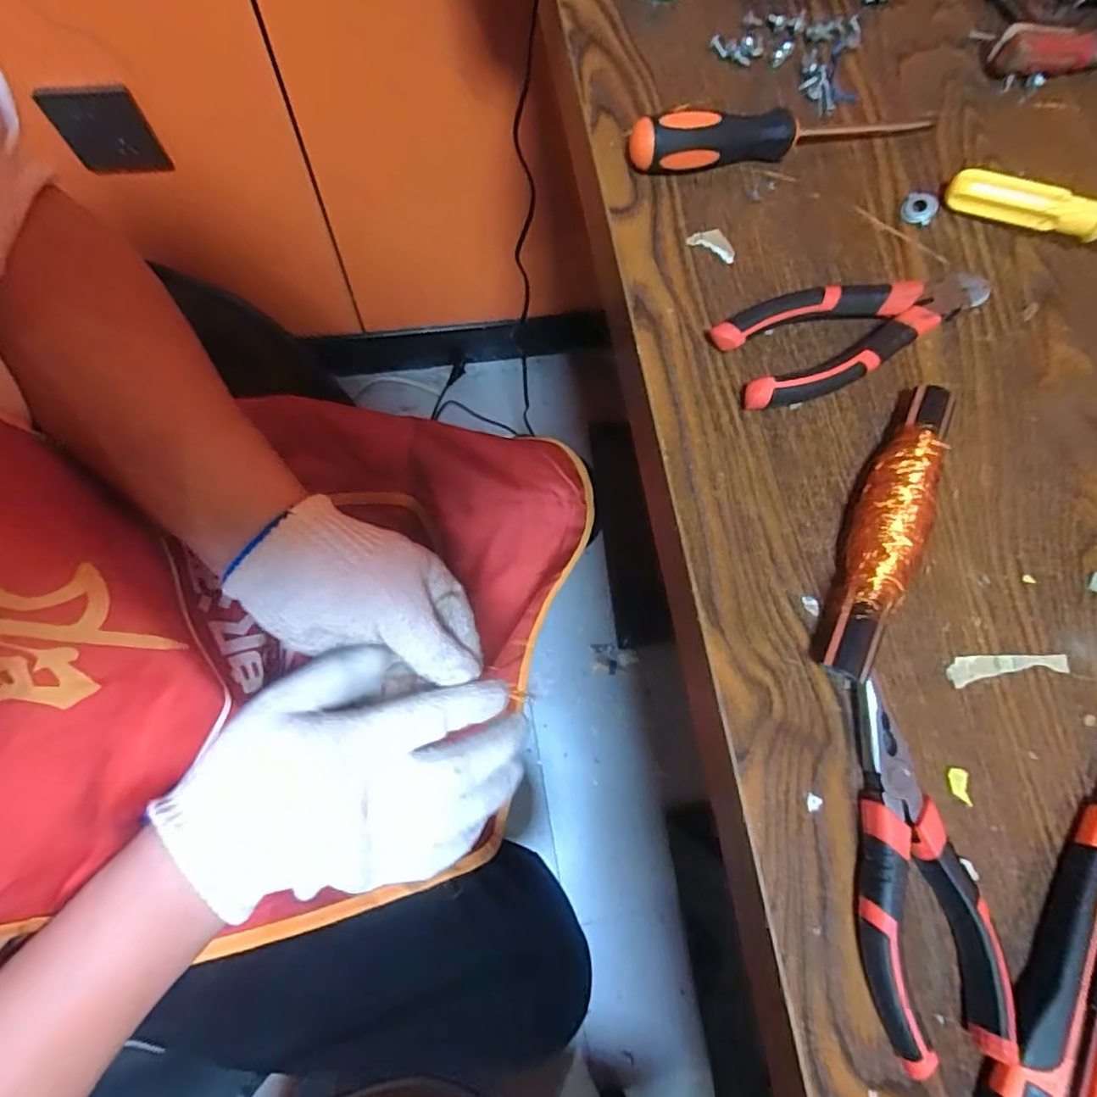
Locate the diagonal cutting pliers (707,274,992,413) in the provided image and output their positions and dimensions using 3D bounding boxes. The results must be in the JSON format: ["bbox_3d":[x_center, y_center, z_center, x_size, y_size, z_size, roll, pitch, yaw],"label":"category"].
[{"bbox_3d":[0.160,-0.116,0.310,0.148,0.018,0.054,-21,78,-10],"label":"diagonal cutting pliers"}]

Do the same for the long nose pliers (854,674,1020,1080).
[{"bbox_3d":[0.146,0.129,0.249,0.049,0.018,0.140,-8,76,-7],"label":"long nose pliers"}]

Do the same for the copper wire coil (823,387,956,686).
[{"bbox_3d":[0.158,-0.011,0.282,0.033,0.024,0.149,29,75,3],"label":"copper wire coil"}]

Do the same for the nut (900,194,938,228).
[{"bbox_3d":[0.211,-0.194,0.342,0.018,0.008,0.018,1,75,-5],"label":"nut"}]

